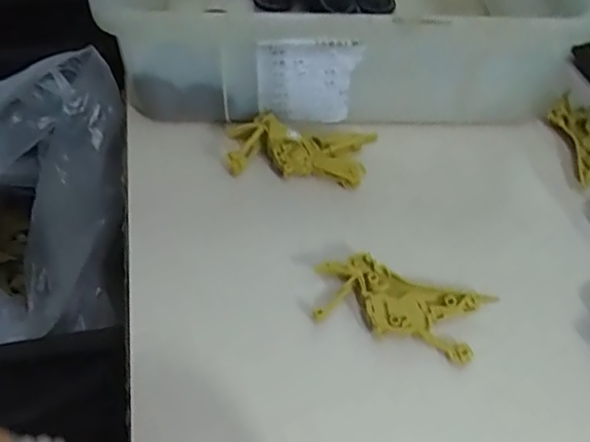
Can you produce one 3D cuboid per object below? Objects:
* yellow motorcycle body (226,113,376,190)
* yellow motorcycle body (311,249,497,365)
[{"bbox_3d":[0.002,-0.053,0.421,0.104,0.022,0.046,6,49,3],"label":"yellow motorcycle body"},{"bbox_3d":[0.062,0.050,0.346,0.098,0.014,0.047,15,50,11],"label":"yellow motorcycle body"}]

